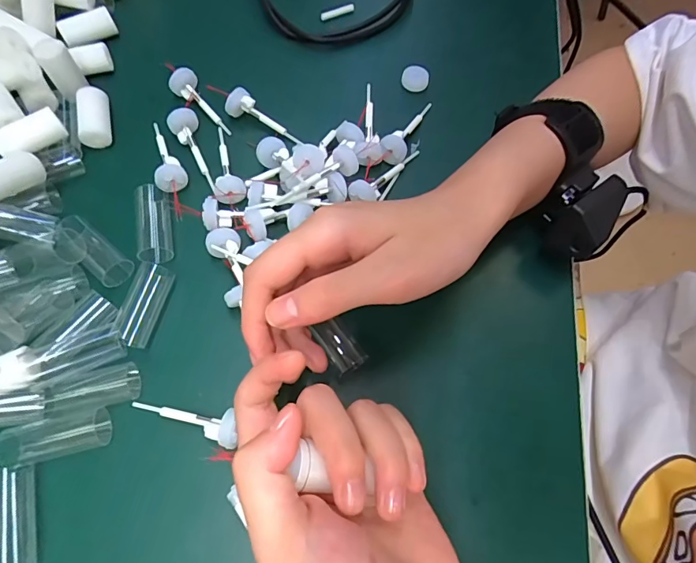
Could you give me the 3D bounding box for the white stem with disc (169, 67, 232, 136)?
[{"bbox_3d":[-0.107,-0.133,0.334,0.019,0.015,0.060,-43,89,-18],"label":"white stem with disc"}]

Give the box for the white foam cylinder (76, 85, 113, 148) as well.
[{"bbox_3d":[-0.182,-0.118,0.321,0.020,0.017,0.042,-10,68,-7],"label":"white foam cylinder"}]

